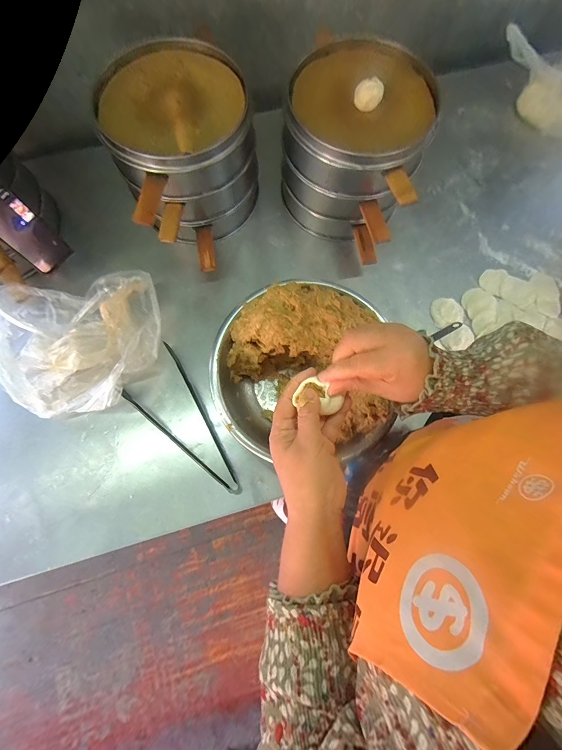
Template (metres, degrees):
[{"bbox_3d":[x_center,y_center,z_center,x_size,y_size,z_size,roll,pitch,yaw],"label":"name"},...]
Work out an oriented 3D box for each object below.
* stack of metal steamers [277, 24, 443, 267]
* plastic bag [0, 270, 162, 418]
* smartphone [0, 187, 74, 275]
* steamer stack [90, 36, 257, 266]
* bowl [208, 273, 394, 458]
[{"bbox_3d":[0.141,-0.377,0.547,0.232,0.221,0.221,37,78,8],"label":"stack of metal steamers"},{"bbox_3d":[-0.343,-0.049,0.523,0.270,0.084,0.219,-7,76,-2],"label":"plastic bag"},{"bbox_3d":[-0.433,-0.239,0.539,0.013,0.146,0.067,29,76,17],"label":"smartphone"},{"bbox_3d":[-0.148,-0.358,0.550,0.219,0.200,0.277,-22,77,-6],"label":"steamer stack"},{"bbox_3d":[0.025,-0.009,0.495,0.242,0.128,0.251,0,75,0],"label":"bowl"}]

